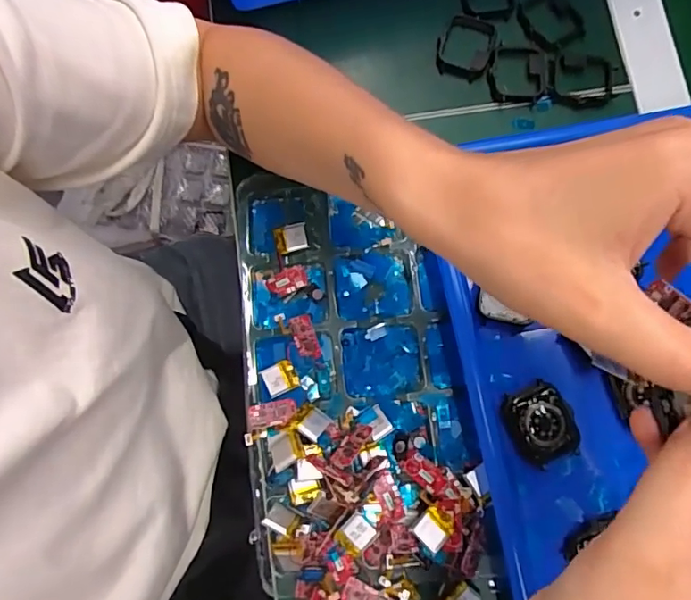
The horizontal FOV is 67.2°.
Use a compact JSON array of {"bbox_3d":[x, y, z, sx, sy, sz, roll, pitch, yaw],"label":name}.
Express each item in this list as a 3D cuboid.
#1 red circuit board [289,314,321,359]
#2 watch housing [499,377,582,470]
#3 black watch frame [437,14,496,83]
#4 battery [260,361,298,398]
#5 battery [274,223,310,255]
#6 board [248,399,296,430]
[{"bbox_3d":[-0.026,0.024,0.333,0.015,0.004,0.028,-17,98,8],"label":"red circuit board"},{"bbox_3d":[0.116,0.073,0.307,0.038,0.011,0.045,-22,80,-5],"label":"watch housing"},{"bbox_3d":[0.088,-0.186,0.379,0.040,0.007,0.050,19,79,3],"label":"black watch frame"},{"bbox_3d":[-0.042,0.050,0.331,0.022,0.004,0.018,-24,80,-5],"label":"battery"},{"bbox_3d":[-0.037,-0.041,0.353,0.021,0.007,0.019,-11,79,-3],"label":"battery"},{"bbox_3d":[-0.045,0.070,0.320,0.029,0.004,0.016,-8,64,-13],"label":"board"}]

